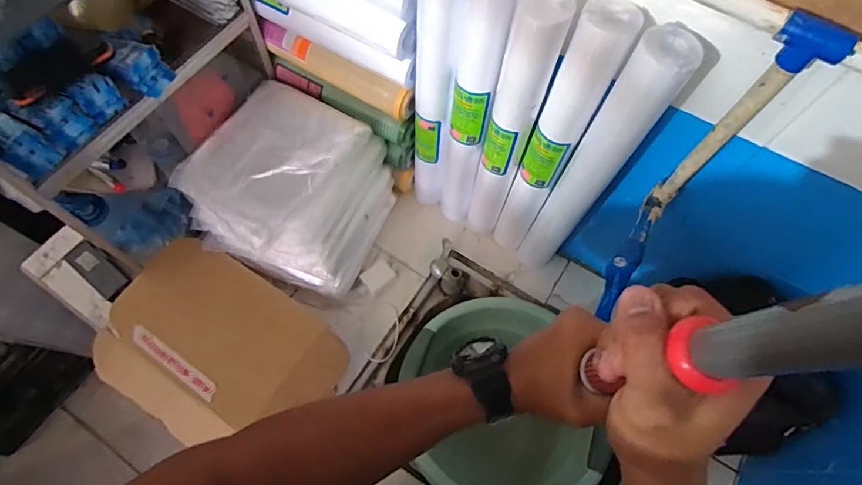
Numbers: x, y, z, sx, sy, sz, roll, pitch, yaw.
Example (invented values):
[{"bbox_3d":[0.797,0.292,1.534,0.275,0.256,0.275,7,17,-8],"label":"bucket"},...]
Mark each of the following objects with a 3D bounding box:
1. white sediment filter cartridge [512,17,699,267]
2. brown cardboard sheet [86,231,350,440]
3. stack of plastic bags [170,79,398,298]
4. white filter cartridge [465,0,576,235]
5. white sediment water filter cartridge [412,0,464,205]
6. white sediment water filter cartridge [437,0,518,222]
[{"bbox_3d":[0.220,-0.083,0.674,0.078,0.488,0.063,31,68,12],"label":"white sediment filter cartridge"},{"bbox_3d":[-0.345,0.168,0.750,0.373,0.037,0.249,30,67,11],"label":"brown cardboard sheet"},{"bbox_3d":[-0.246,-0.100,0.809,0.310,0.161,0.274,21,66,7],"label":"stack of plastic bags"},{"bbox_3d":[0.106,-0.139,0.692,0.063,0.487,0.053,18,65,6],"label":"white filter cartridge"},{"bbox_3d":[0.004,-0.211,0.720,0.059,0.486,0.062,-1,65,-3],"label":"white sediment water filter cartridge"},{"bbox_3d":[0.058,-0.182,0.717,0.060,0.502,0.062,13,65,4],"label":"white sediment water filter cartridge"}]

